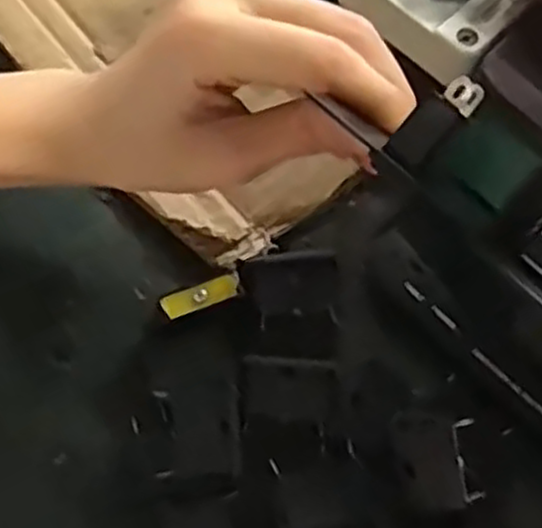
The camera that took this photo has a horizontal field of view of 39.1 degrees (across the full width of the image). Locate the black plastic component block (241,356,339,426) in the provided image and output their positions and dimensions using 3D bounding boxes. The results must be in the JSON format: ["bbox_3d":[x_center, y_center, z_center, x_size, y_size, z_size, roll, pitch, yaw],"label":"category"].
[{"bbox_3d":[0.007,0.048,0.287,0.034,0.008,0.023,5,71,0],"label":"black plastic component block"}]

